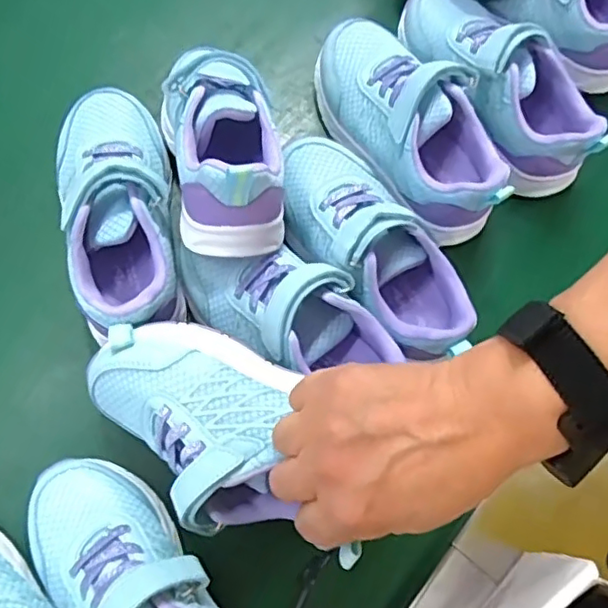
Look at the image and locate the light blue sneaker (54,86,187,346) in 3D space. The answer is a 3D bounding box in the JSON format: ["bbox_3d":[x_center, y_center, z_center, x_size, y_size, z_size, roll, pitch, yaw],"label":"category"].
[{"bbox_3d":[-0.116,-0.062,0.391,0.075,0.078,0.172,-17,76,-10],"label":"light blue sneaker"}]

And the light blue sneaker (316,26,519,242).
[{"bbox_3d":[0.074,-0.130,0.426,0.079,0.071,0.173,-39,81,-14],"label":"light blue sneaker"}]

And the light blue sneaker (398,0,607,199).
[{"bbox_3d":[0.140,-0.166,0.446,0.074,0.076,0.182,-29,78,-12],"label":"light blue sneaker"}]

